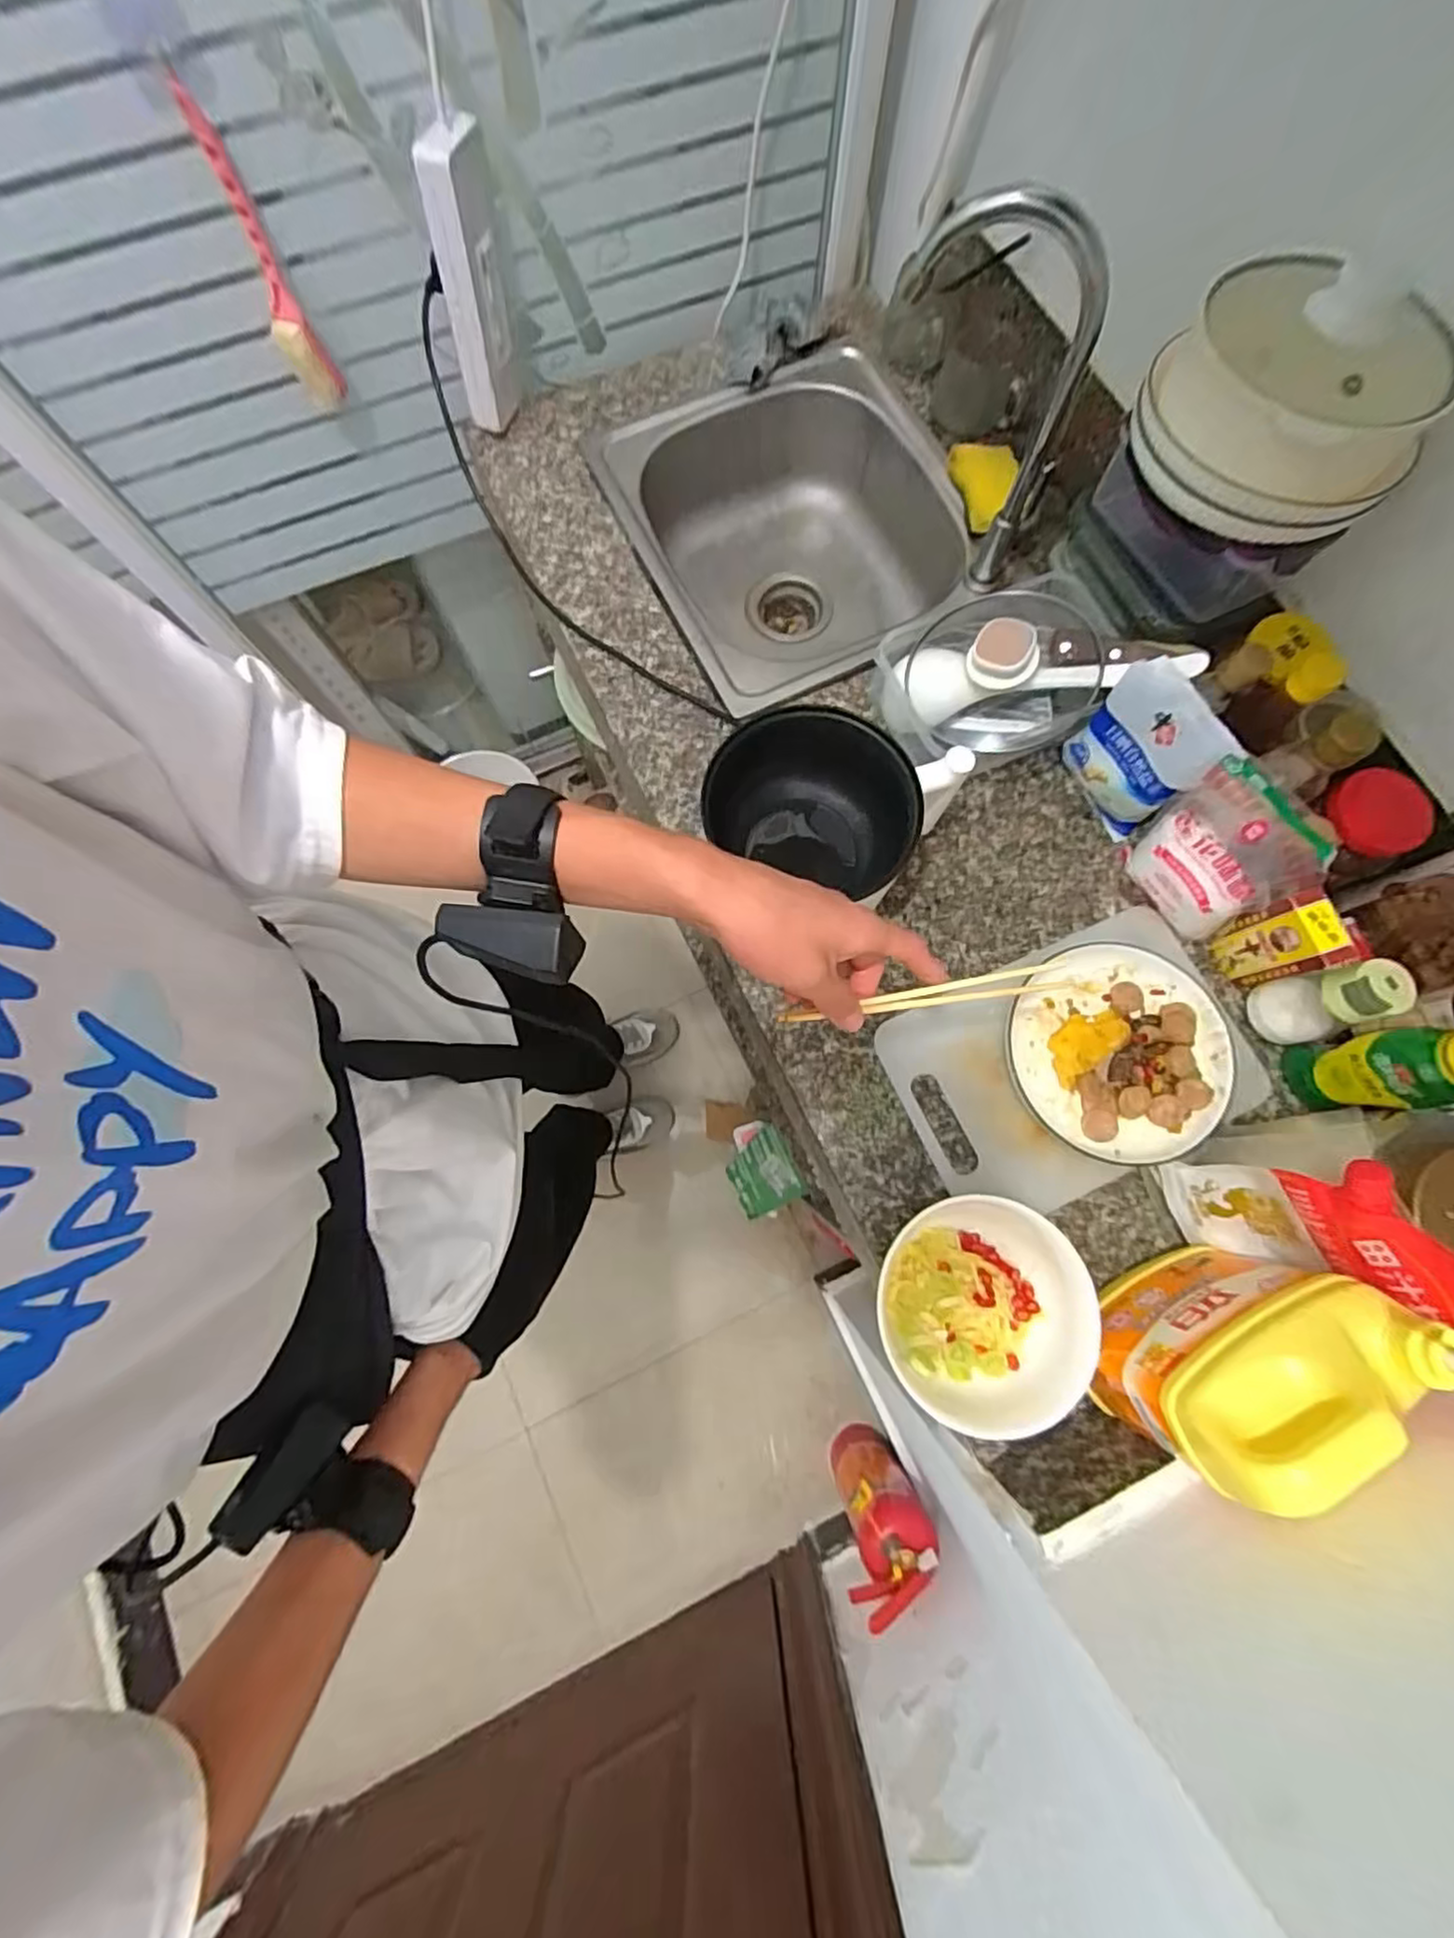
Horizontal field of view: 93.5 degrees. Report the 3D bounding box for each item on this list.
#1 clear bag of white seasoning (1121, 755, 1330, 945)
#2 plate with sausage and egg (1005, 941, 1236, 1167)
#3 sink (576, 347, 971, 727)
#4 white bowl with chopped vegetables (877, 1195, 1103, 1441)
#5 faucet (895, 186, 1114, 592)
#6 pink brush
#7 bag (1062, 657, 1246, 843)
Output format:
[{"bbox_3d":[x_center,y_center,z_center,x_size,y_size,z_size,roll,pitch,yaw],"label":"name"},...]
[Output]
[{"bbox_3d":[0.411,-0.095,0.574,0.043,0.136,0.114,-27,79,-7],"label":"clear bag of white seasoning"},{"bbox_3d":[0.340,0.069,0.596,0.179,0.035,0.176,0,77,-1],"label":"plate with sausage and egg"},{"bbox_3d":[0.077,-0.485,0.838,0.355,0.179,0.407,-22,78,-6],"label":"sink"},{"bbox_3d":[0.193,0.258,0.529,0.156,0.081,0.145,0,77,-1],"label":"white bowl with chopped vegetables"},{"bbox_3d":[0.219,-0.505,0.605,0.164,0.266,0.058,24,78,5],"label":"faucet"},{"bbox_3d":[-0.436,-0.657,0.645,0.041,0.225,0.023,-28,79,-7],"label":"pink brush"},{"bbox_3d":[0.360,-0.191,0.606,0.032,0.145,0.105,-28,79,-7],"label":"bag"}]

